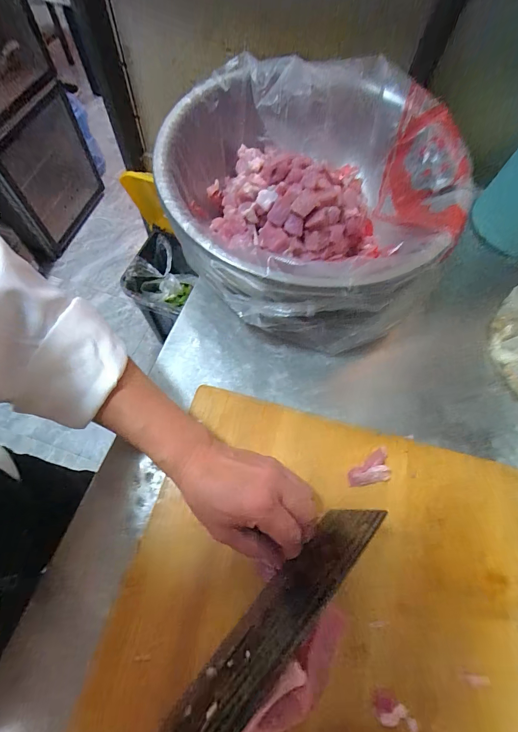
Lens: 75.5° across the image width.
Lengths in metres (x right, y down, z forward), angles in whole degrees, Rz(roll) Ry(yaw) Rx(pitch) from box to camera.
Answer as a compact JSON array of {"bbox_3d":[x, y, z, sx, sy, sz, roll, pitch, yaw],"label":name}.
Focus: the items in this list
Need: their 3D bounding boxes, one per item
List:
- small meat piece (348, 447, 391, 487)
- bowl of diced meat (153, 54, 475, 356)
[{"bbox_3d":[0.112,0.105,0.333,0.048,0.014,0.027,-25,71,-13],"label":"small meat piece"},{"bbox_3d":[0.050,-0.196,0.421,0.350,0.156,0.309,35,71,12],"label":"bowl of diced meat"}]

